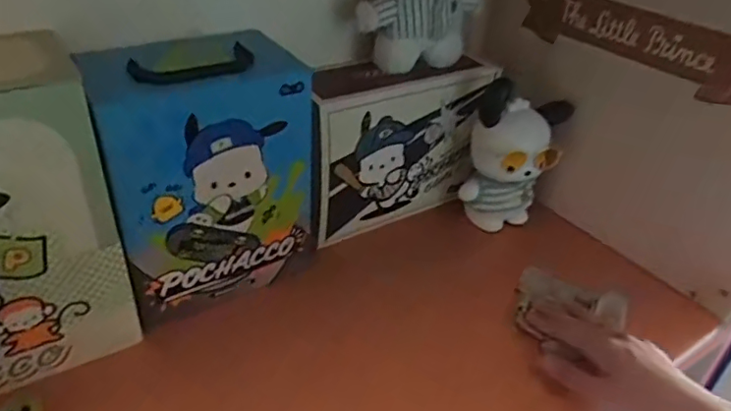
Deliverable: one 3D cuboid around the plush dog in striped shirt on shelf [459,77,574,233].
[{"bbox_3d":[0.181,-0.053,0.695,0.105,0.182,0.084,14,36,14],"label":"plush dog in striped shirt on shelf"}]

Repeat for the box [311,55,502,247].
[{"bbox_3d":[0.039,-0.077,0.692,0.254,0.190,0.096,-17,40,-27],"label":"box"}]

